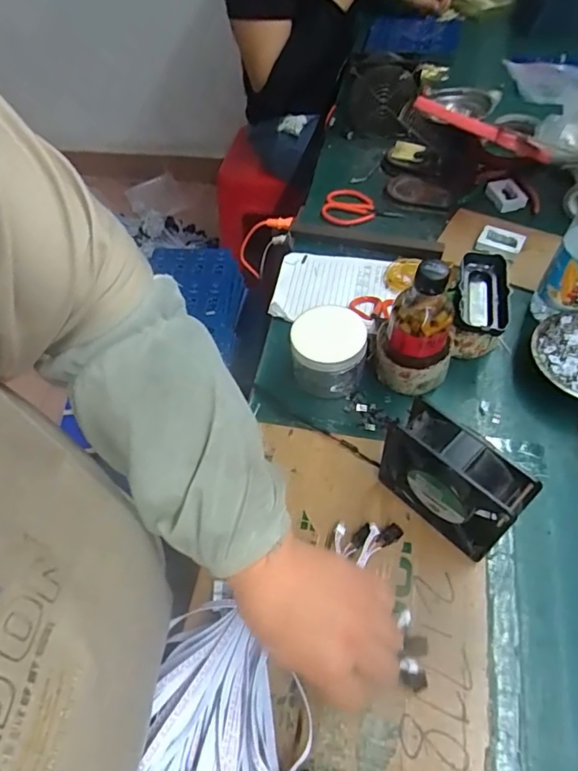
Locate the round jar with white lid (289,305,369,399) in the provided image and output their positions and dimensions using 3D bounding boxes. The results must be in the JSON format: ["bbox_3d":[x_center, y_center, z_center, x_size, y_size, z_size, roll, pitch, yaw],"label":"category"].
[{"bbox_3d":[0.044,-0.039,0.558,0.078,0.064,0.077,-1,56,2],"label":"round jar with white lid"}]

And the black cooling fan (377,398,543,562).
[{"bbox_3d":[0.140,0.086,0.438,0.039,0.121,0.118,-39,62,-21],"label":"black cooling fan"}]

